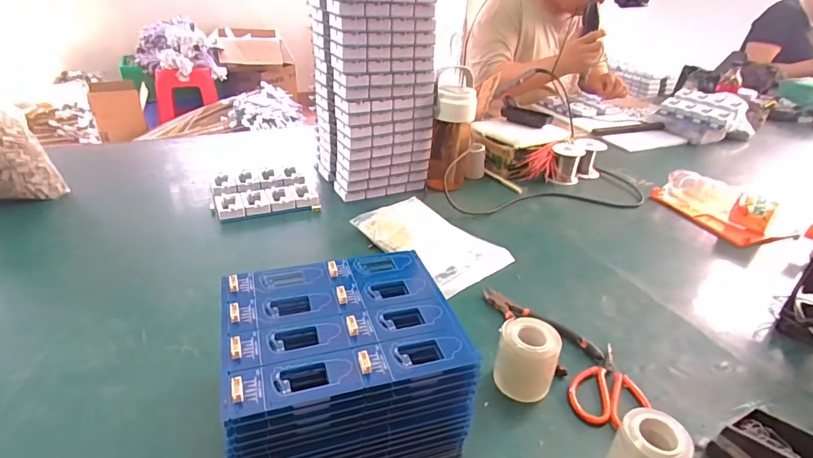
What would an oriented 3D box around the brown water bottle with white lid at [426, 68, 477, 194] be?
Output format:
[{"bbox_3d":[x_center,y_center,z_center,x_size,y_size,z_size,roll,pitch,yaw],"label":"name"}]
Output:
[{"bbox_3d":[0.082,-0.174,0.852,0.076,0.191,0.071,3,30,-1],"label":"brown water bottle with white lid"}]

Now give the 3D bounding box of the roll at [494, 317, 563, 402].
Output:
[{"bbox_3d":[0.123,0.135,0.471,0.058,0.065,0.054,3,30,-1],"label":"roll"}]

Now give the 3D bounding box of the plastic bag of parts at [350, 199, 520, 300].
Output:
[{"bbox_3d":[0.039,0.011,0.695,0.143,0.042,0.205,-21,38,-36],"label":"plastic bag of parts"}]

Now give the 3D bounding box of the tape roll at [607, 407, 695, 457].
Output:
[{"bbox_3d":[0.200,0.192,0.383,0.048,0.067,0.049,3,30,-1],"label":"tape roll"}]

